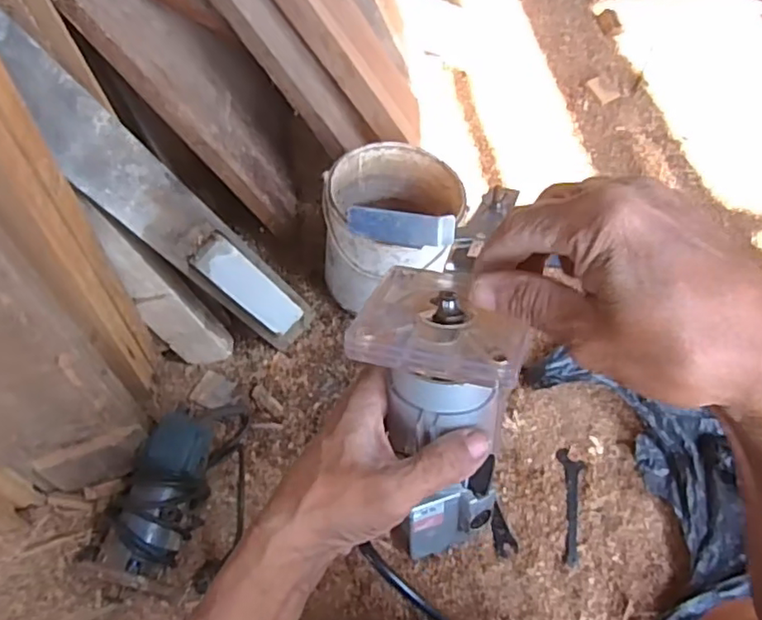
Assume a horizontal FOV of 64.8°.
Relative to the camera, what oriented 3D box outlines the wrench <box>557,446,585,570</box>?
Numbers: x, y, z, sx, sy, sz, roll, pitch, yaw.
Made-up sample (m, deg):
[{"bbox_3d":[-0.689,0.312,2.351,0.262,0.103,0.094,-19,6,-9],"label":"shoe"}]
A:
[{"bbox_3d":[0.249,0.255,0.784,0.032,0.011,0.146,7,64,2],"label":"wrench"}]

